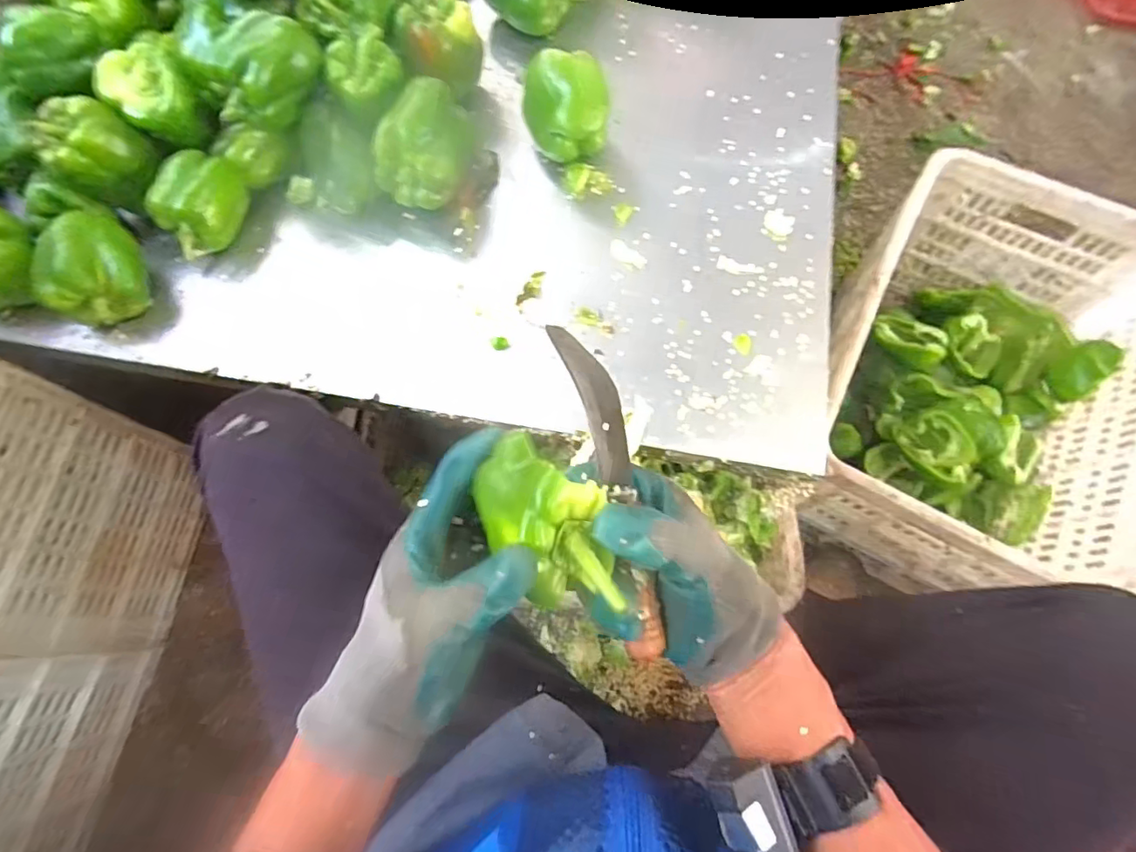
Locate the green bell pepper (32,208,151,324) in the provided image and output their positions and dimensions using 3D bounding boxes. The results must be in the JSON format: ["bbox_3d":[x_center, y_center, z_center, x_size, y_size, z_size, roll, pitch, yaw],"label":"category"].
[{"bbox_3d":[-0.468,-0.158,0.548,0.071,0.069,0.098,-13,71,-3],"label":"green bell pepper"}]

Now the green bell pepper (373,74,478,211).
[{"bbox_3d":[-0.147,-0.307,0.597,0.068,0.080,0.130,25,73,10],"label":"green bell pepper"}]

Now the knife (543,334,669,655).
[{"bbox_3d":[0.029,0.040,0.346,0.031,0.015,0.210,-13,87,-3],"label":"knife"}]

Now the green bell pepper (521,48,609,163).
[{"bbox_3d":[-0.001,-0.348,0.611,0.091,0.082,0.089,-4,71,1],"label":"green bell pepper"}]

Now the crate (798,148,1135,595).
[{"bbox_3d":[0.533,-0.060,0.750,0.348,0.235,0.507,28,74,11],"label":"crate"}]

